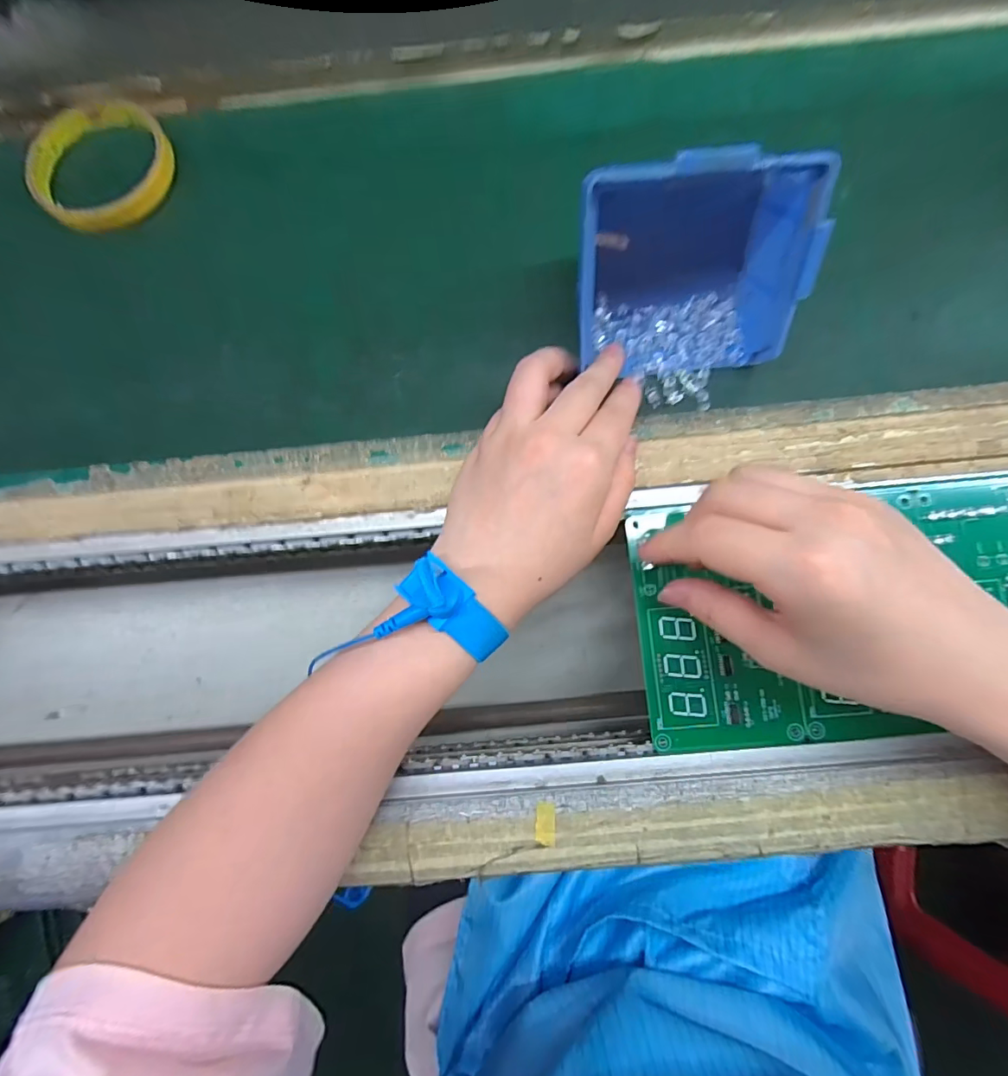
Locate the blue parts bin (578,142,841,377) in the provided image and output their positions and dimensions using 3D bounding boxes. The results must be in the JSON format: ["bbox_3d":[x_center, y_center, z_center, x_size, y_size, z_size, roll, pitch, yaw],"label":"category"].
[{"bbox_3d":[0.088,-0.133,0.244,0.105,0.099,0.057,-4,45,2],"label":"blue parts bin"}]

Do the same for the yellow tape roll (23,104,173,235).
[{"bbox_3d":[-0.246,-0.228,0.302,0.081,0.012,0.084,0,82,2],"label":"yellow tape roll"}]

